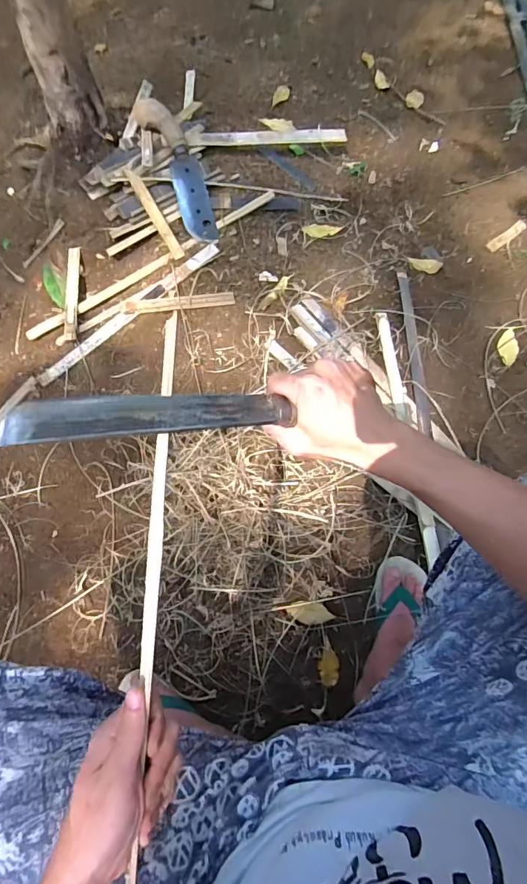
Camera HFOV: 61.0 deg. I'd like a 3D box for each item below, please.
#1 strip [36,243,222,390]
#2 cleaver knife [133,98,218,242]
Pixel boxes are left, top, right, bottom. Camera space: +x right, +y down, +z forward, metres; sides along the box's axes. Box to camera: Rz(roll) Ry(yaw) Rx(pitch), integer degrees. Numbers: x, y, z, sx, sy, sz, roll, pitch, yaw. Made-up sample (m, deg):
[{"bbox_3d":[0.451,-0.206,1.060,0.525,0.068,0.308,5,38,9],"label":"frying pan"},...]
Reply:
[{"bbox_3d":[-0.294,-0.284,0.985,0.477,0.007,0.036,-40,74,-6],"label":"strip"},{"bbox_3d":[-0.191,-0.634,1.042,0.088,0.032,0.376,-22,85,-8],"label":"cleaver knife"}]

